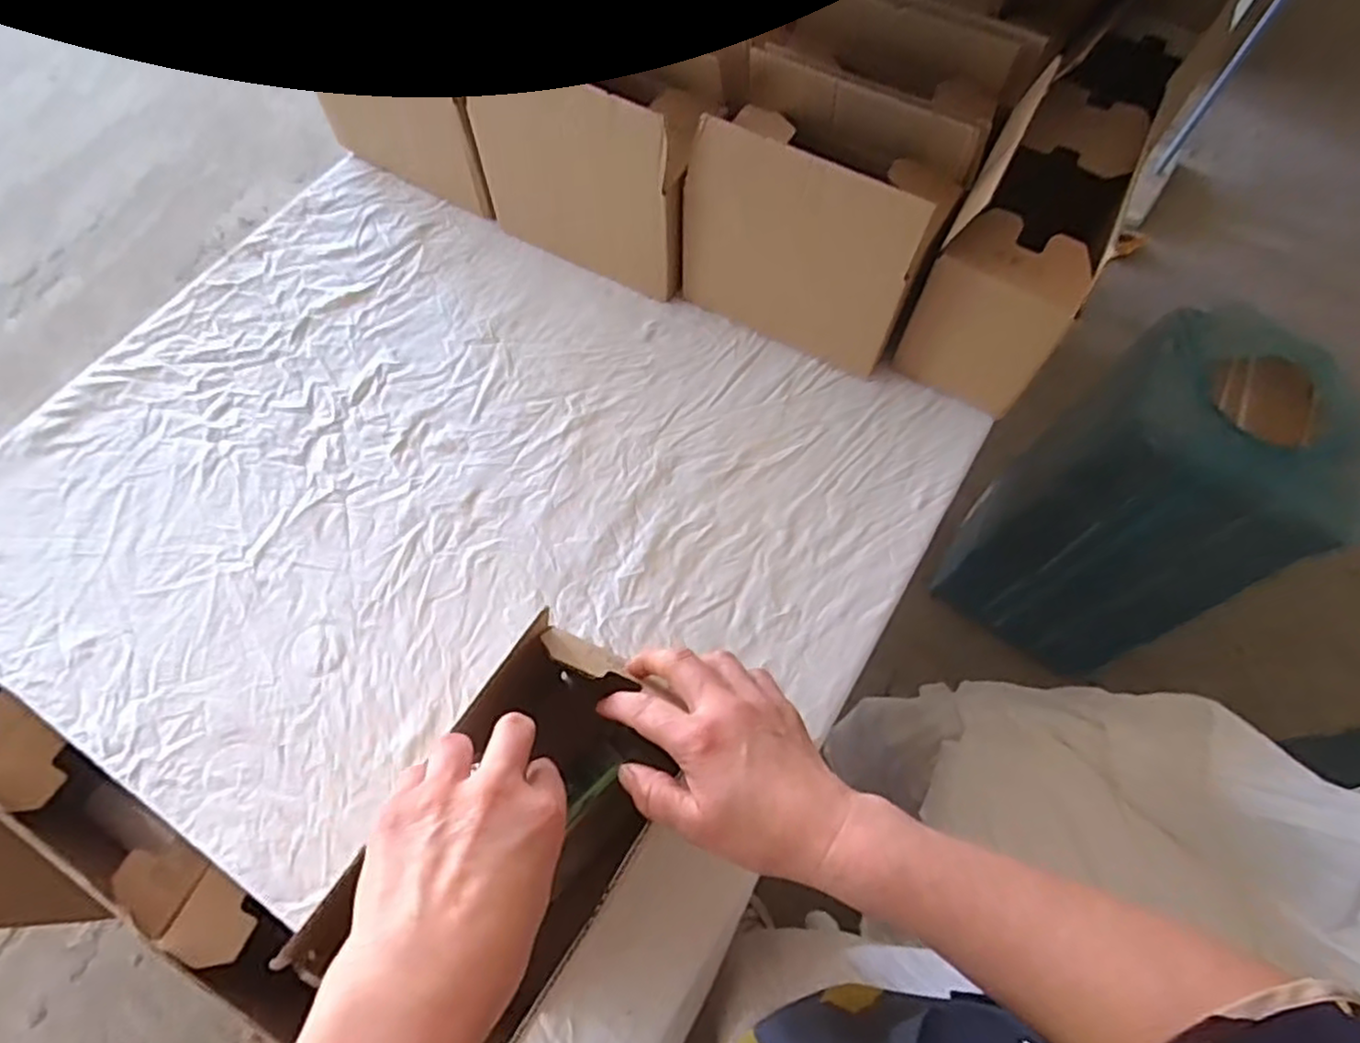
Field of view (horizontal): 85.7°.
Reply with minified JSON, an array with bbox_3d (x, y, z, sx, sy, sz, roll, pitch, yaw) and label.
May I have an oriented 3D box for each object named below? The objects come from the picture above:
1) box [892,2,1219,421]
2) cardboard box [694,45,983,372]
[{"bbox_3d":[0.350,-0.288,0.744,0.128,0.199,0.302,28,67,10],"label":"box"},{"bbox_3d":[0.137,-0.300,0.745,0.222,0.223,0.131,28,67,11],"label":"cardboard box"}]

